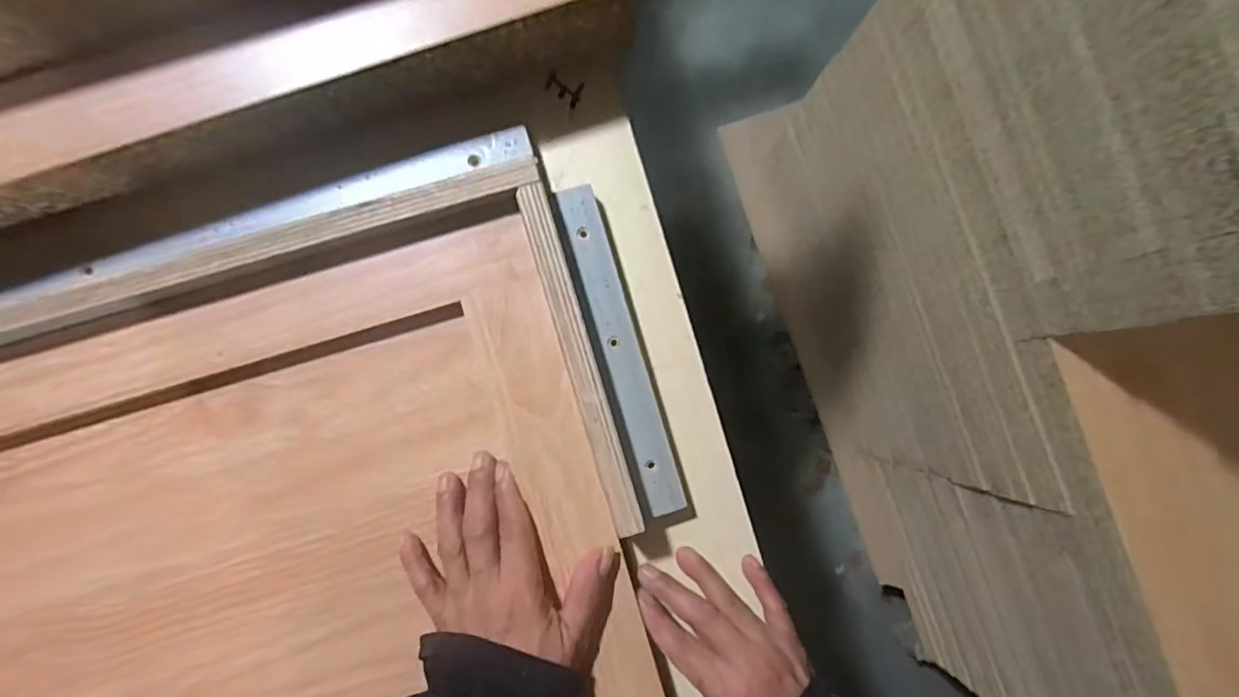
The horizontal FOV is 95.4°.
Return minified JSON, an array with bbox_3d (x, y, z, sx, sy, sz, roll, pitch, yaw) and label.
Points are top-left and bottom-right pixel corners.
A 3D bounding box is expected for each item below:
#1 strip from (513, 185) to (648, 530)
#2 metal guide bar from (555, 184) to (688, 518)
[{"bbox_3d":[-0.025,0.006,0.353,0.017,0.028,0.219,-17,89,-2],"label":"strip"},{"bbox_3d":[0.000,0.000,0.368,0.024,0.008,0.218,-16,89,-2],"label":"metal guide bar"}]

